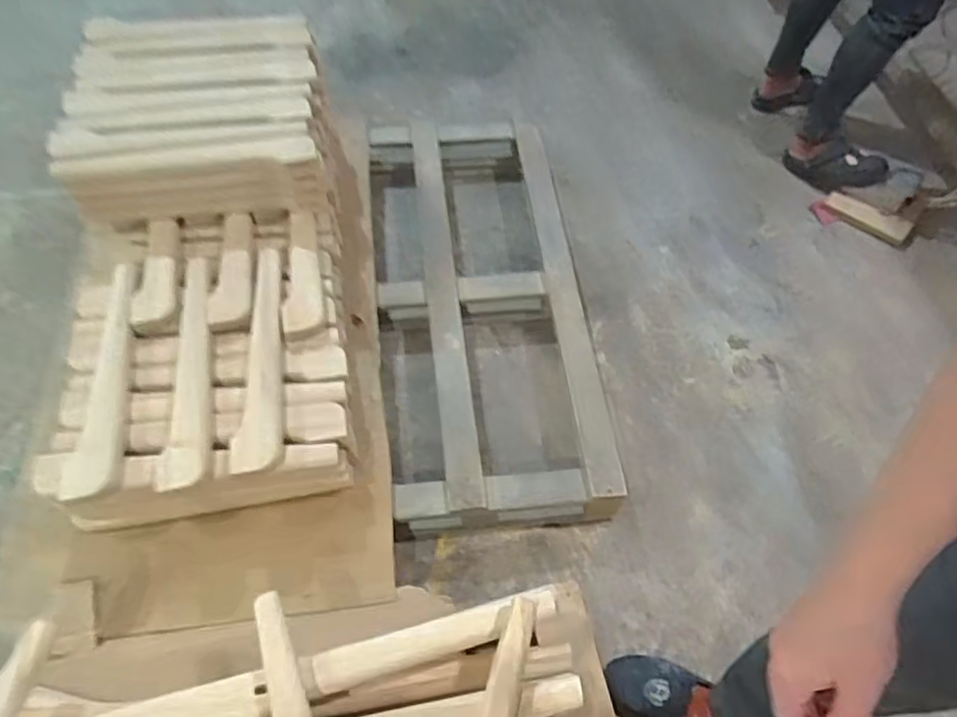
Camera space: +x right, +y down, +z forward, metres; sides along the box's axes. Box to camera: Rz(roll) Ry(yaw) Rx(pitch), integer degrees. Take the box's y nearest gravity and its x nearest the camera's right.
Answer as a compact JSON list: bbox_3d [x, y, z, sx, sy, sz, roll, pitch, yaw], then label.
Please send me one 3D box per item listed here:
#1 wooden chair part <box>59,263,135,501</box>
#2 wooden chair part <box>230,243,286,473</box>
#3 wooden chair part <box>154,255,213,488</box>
[{"bbox_3d":[-0.548,0.016,0.963,0.070,0.052,0.407,-5,57,-6],"label":"wooden chair part"},{"bbox_3d":[-0.324,-0.019,0.986,0.061,0.032,0.408,-3,57,-5],"label":"wooden chair part"},{"bbox_3d":[-0.449,0.012,0.989,0.071,0.030,0.412,-10,58,-9],"label":"wooden chair part"}]

